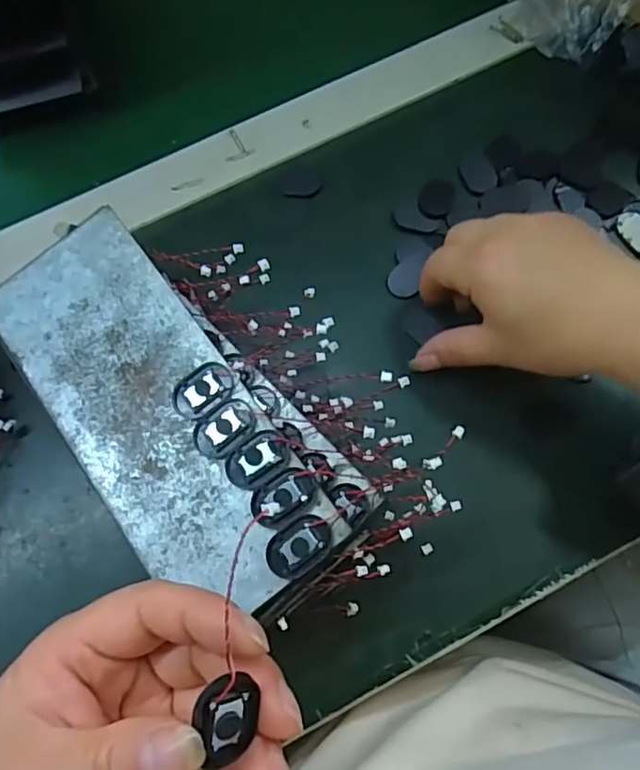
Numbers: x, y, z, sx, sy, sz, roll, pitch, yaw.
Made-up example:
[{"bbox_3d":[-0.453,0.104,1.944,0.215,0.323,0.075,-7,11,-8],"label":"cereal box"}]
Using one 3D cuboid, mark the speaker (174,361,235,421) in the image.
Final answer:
[{"bbox_3d":[-0.052,0.002,0.271,0.028,0.005,0.020,-28,74,-6],"label":"speaker"}]

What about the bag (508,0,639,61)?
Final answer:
[{"bbox_3d":[0.161,-0.243,0.389,0.068,0.049,0.044,1,74,3],"label":"bag"}]

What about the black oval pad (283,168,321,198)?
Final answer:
[{"bbox_3d":[-0.012,-0.128,0.383,0.024,0.004,0.022,-7,73,0],"label":"black oval pad"}]

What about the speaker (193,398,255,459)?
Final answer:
[{"bbox_3d":[-0.042,0.018,0.264,0.029,0.004,0.017,-39,76,-9],"label":"speaker"}]

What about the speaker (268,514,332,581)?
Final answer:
[{"bbox_3d":[-0.008,0.065,0.246,0.028,0.004,0.018,-39,76,-9],"label":"speaker"}]

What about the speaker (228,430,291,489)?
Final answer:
[{"bbox_3d":[-0.026,0.031,0.258,0.029,0.004,0.018,-30,75,-6],"label":"speaker"}]

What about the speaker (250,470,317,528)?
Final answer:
[{"bbox_3d":[-0.015,0.047,0.254,0.028,0.005,0.018,-24,74,-5],"label":"speaker"}]

